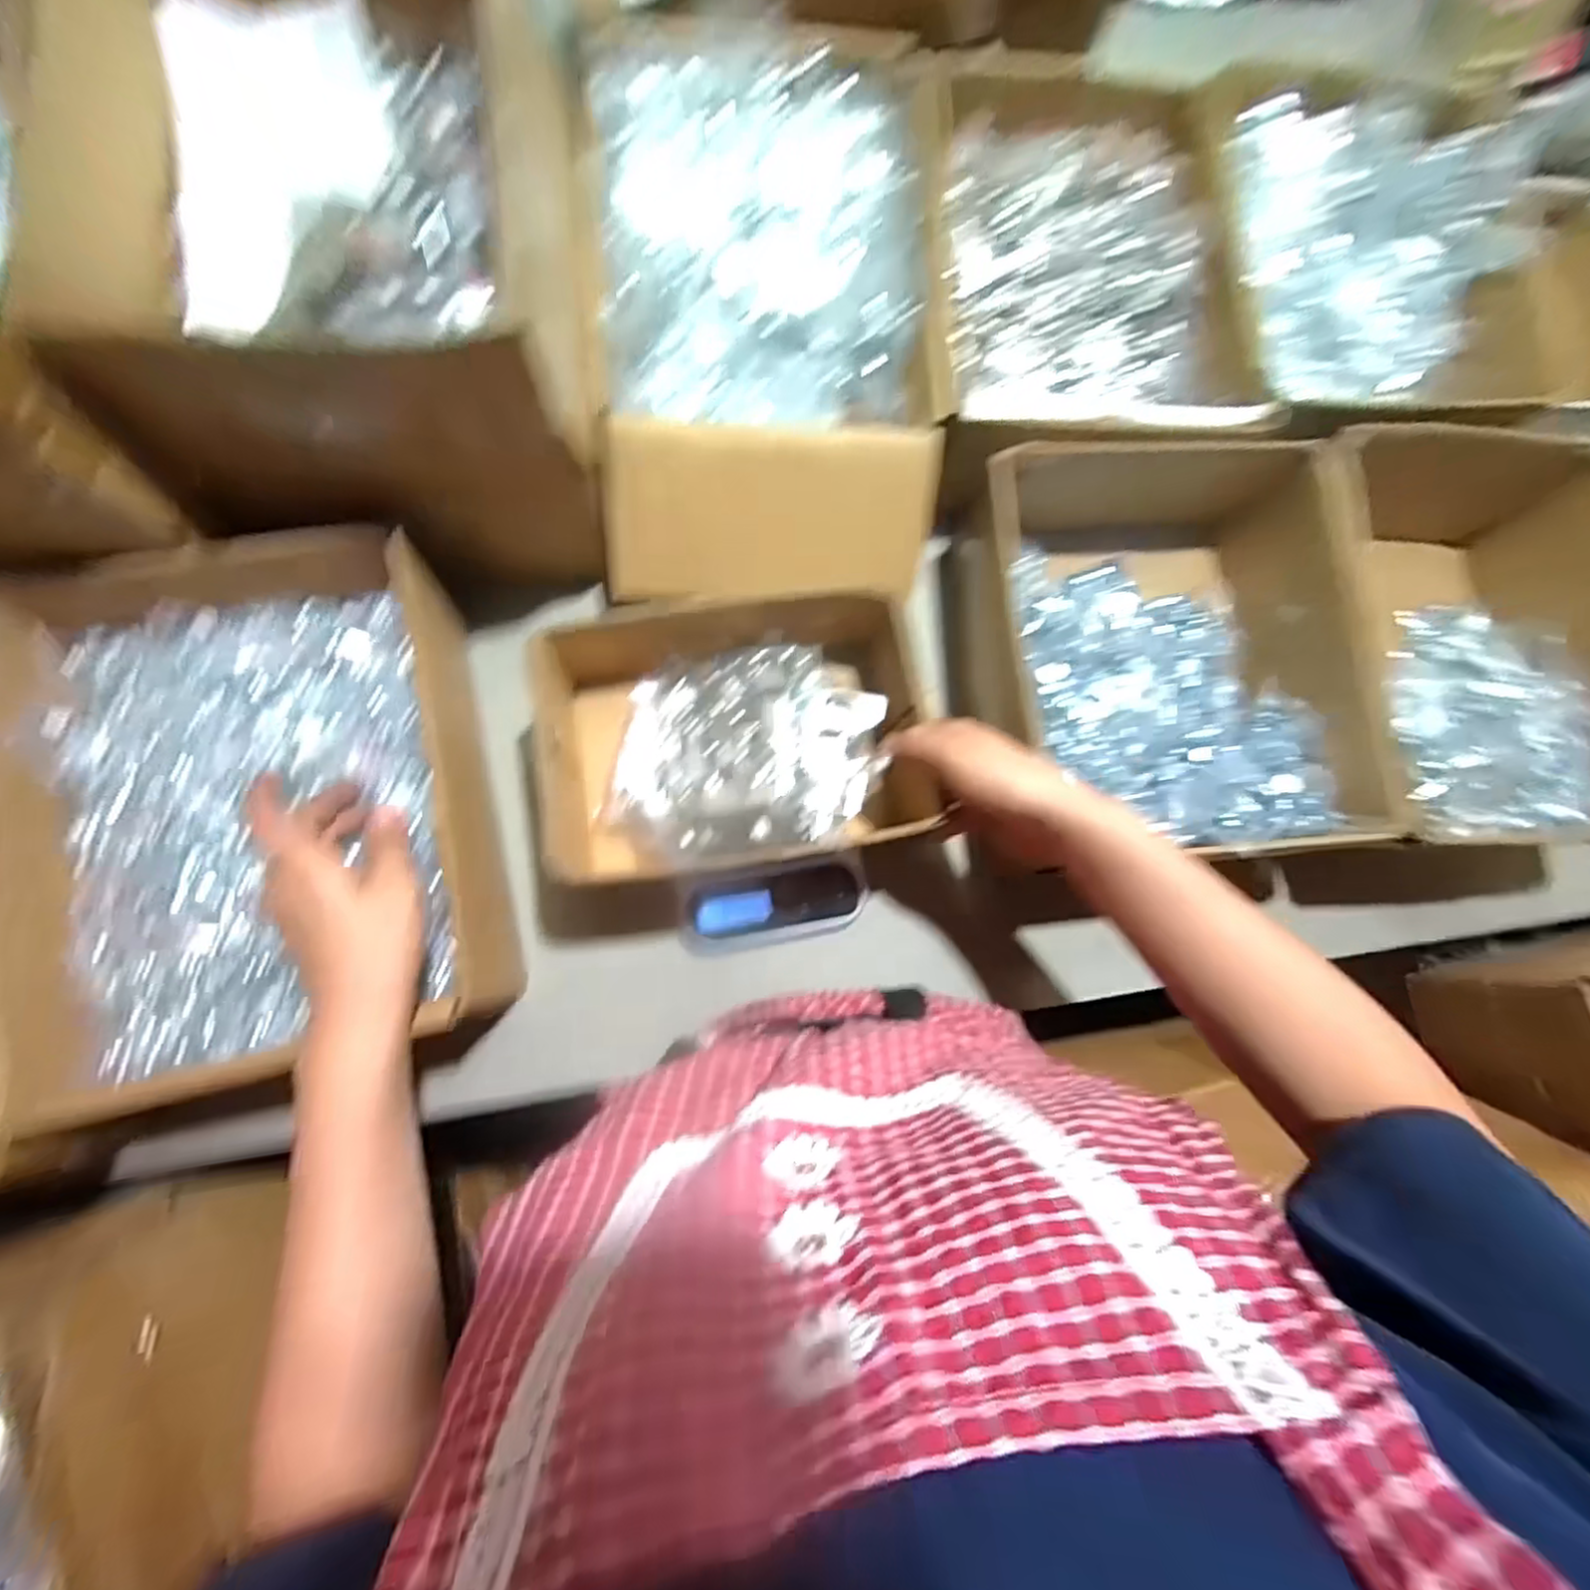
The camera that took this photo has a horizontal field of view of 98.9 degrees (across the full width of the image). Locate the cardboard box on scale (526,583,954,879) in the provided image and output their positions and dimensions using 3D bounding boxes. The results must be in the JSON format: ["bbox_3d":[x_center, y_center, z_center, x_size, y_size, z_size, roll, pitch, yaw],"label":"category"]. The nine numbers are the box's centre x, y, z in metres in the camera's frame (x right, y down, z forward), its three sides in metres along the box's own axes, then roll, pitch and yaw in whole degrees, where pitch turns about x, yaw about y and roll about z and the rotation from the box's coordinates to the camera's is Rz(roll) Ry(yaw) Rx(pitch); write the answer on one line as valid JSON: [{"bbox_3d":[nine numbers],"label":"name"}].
[{"bbox_3d":[-0.041,-0.040,0.477,0.276,0.088,0.177,-12,83,-6],"label":"cardboard box on scale"}]

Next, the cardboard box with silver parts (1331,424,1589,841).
[{"bbox_3d":[0.576,-0.121,0.575,0.327,0.128,0.322,-2,82,-5],"label":"cardboard box with silver parts"}]

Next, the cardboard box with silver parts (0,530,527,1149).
[{"bbox_3d":[-0.337,0.004,0.433,0.248,0.087,0.326,-11,83,-6],"label":"cardboard box with silver parts"}]

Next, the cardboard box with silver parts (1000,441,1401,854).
[{"bbox_3d":[0.279,-0.108,0.535,0.263,0.110,0.313,-6,82,-5],"label":"cardboard box with silver parts"}]

